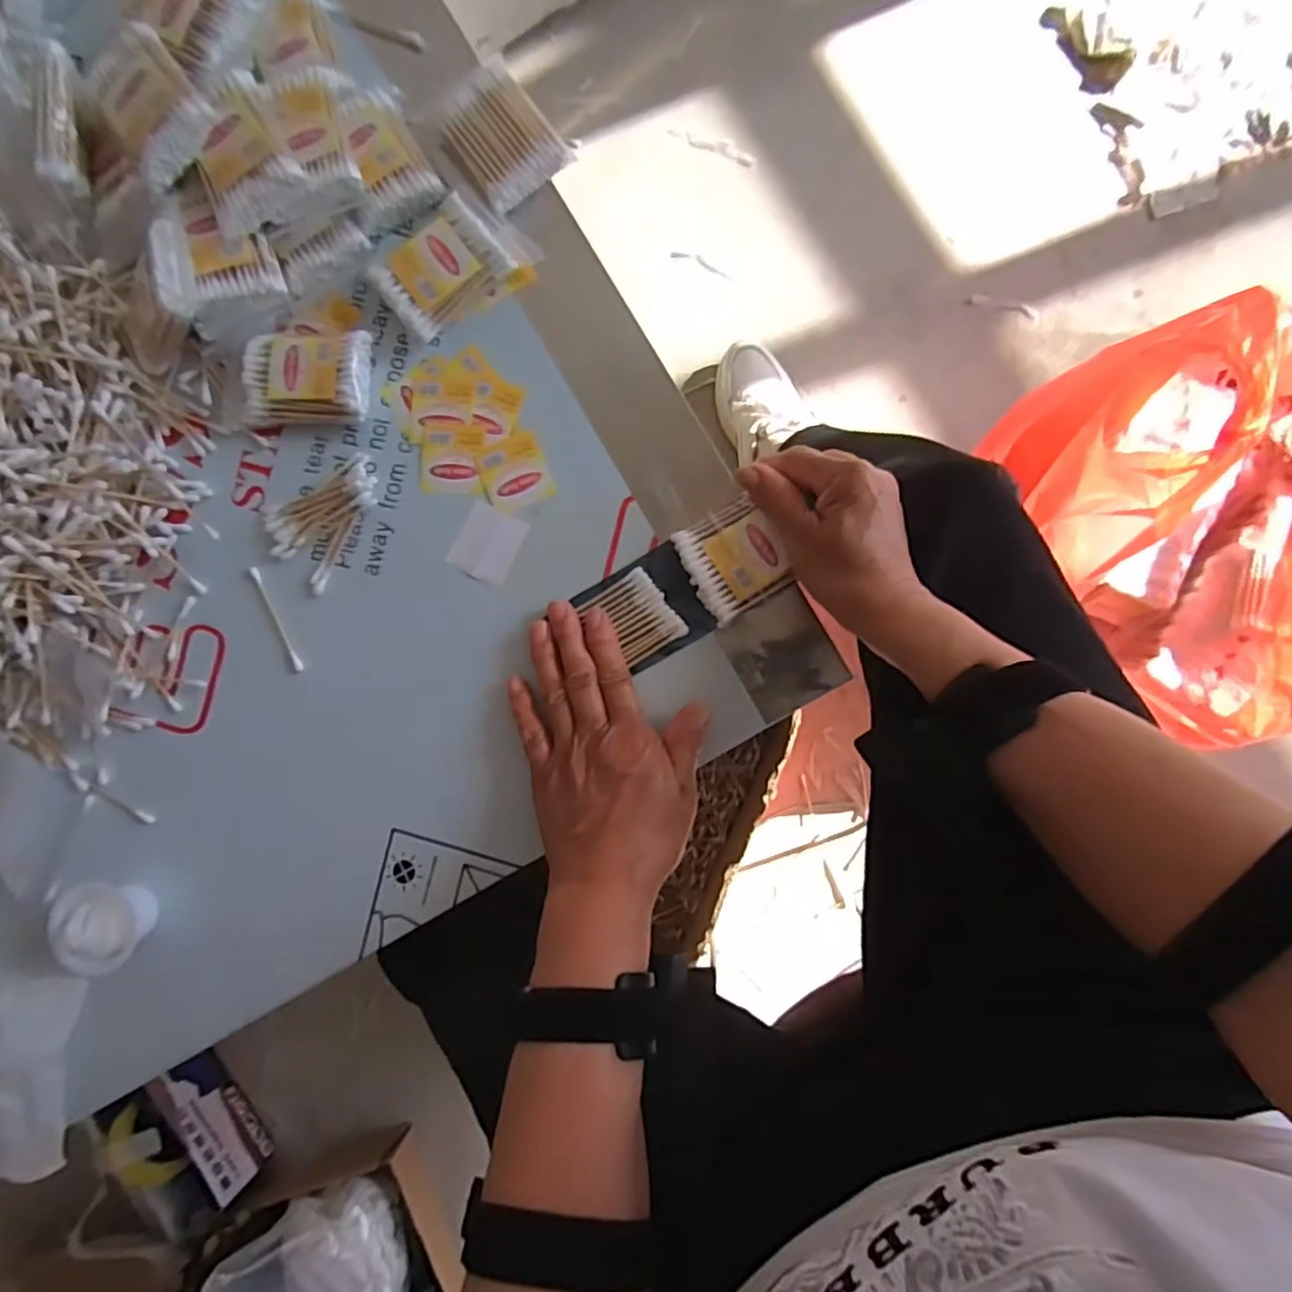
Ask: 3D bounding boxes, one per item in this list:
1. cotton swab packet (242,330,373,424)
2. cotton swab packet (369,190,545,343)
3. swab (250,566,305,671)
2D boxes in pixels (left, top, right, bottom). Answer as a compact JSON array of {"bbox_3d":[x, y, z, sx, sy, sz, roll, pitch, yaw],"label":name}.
[{"bbox_3d":[-0.208,-0.165,0.415,0.074,0.023,0.053,0,88,5],"label":"cotton swab packet"},{"bbox_3d":[-0.118,-0.233,0.406,0.088,0.025,0.054,-42,85,2],"label":"cotton swab packet"},{"bbox_3d":[-0.231,-0.017,0.419,0.006,0.004,0.072,-26,85,4],"label":"swab"}]

